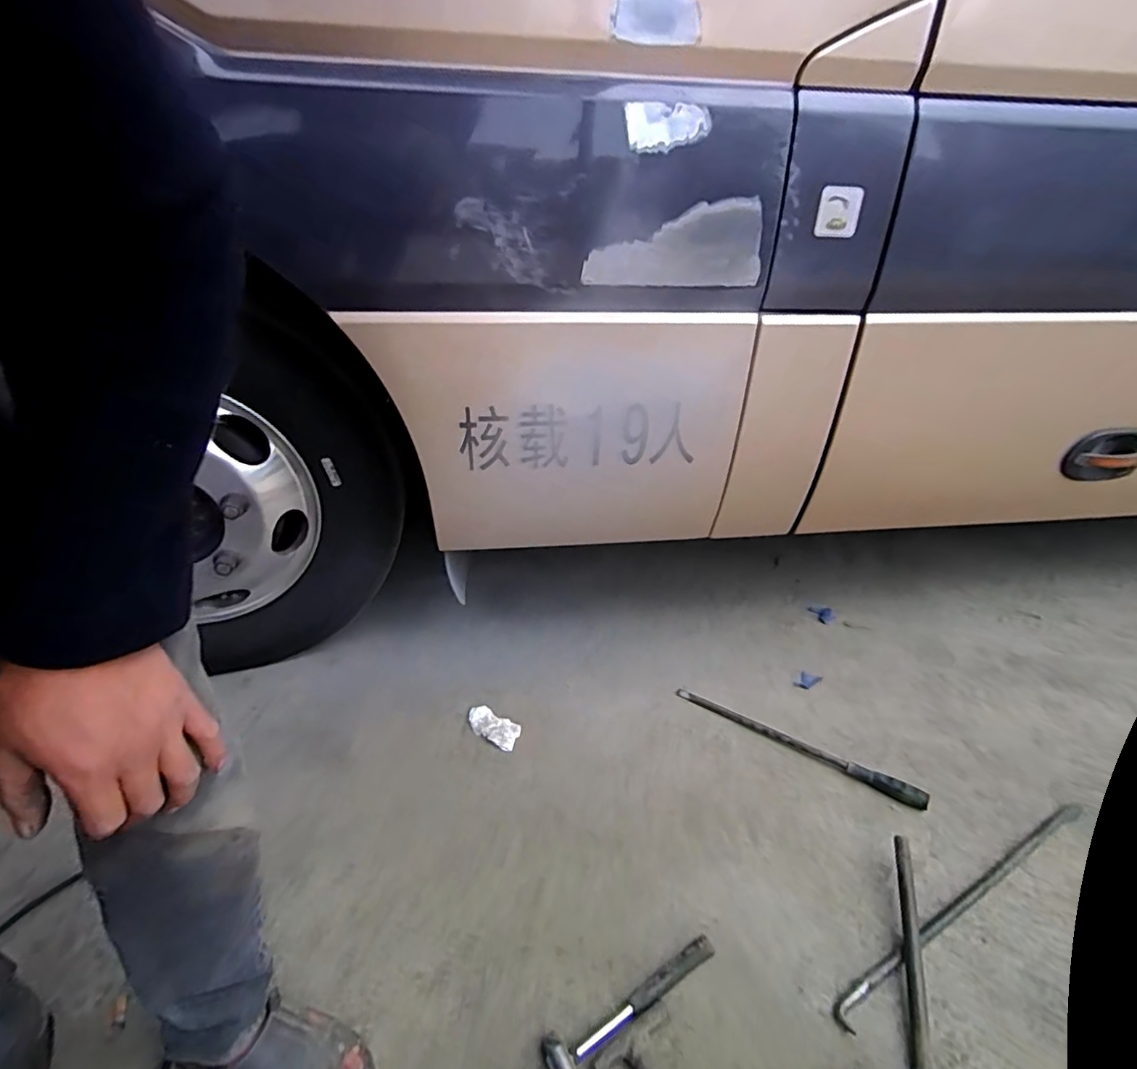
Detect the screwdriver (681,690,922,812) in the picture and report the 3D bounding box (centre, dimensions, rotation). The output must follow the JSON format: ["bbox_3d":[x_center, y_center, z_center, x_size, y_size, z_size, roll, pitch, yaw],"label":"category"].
[{"bbox_3d":[0.399,0.369,1.004,0.430,0.024,0.032,19,34,29],"label":"screwdriver"}]

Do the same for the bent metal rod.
[{"bbox_3d":[0.560,0.505,0.779,0.549,0.020,0.030,-15,33,-26],"label":"bent metal rod"}]

